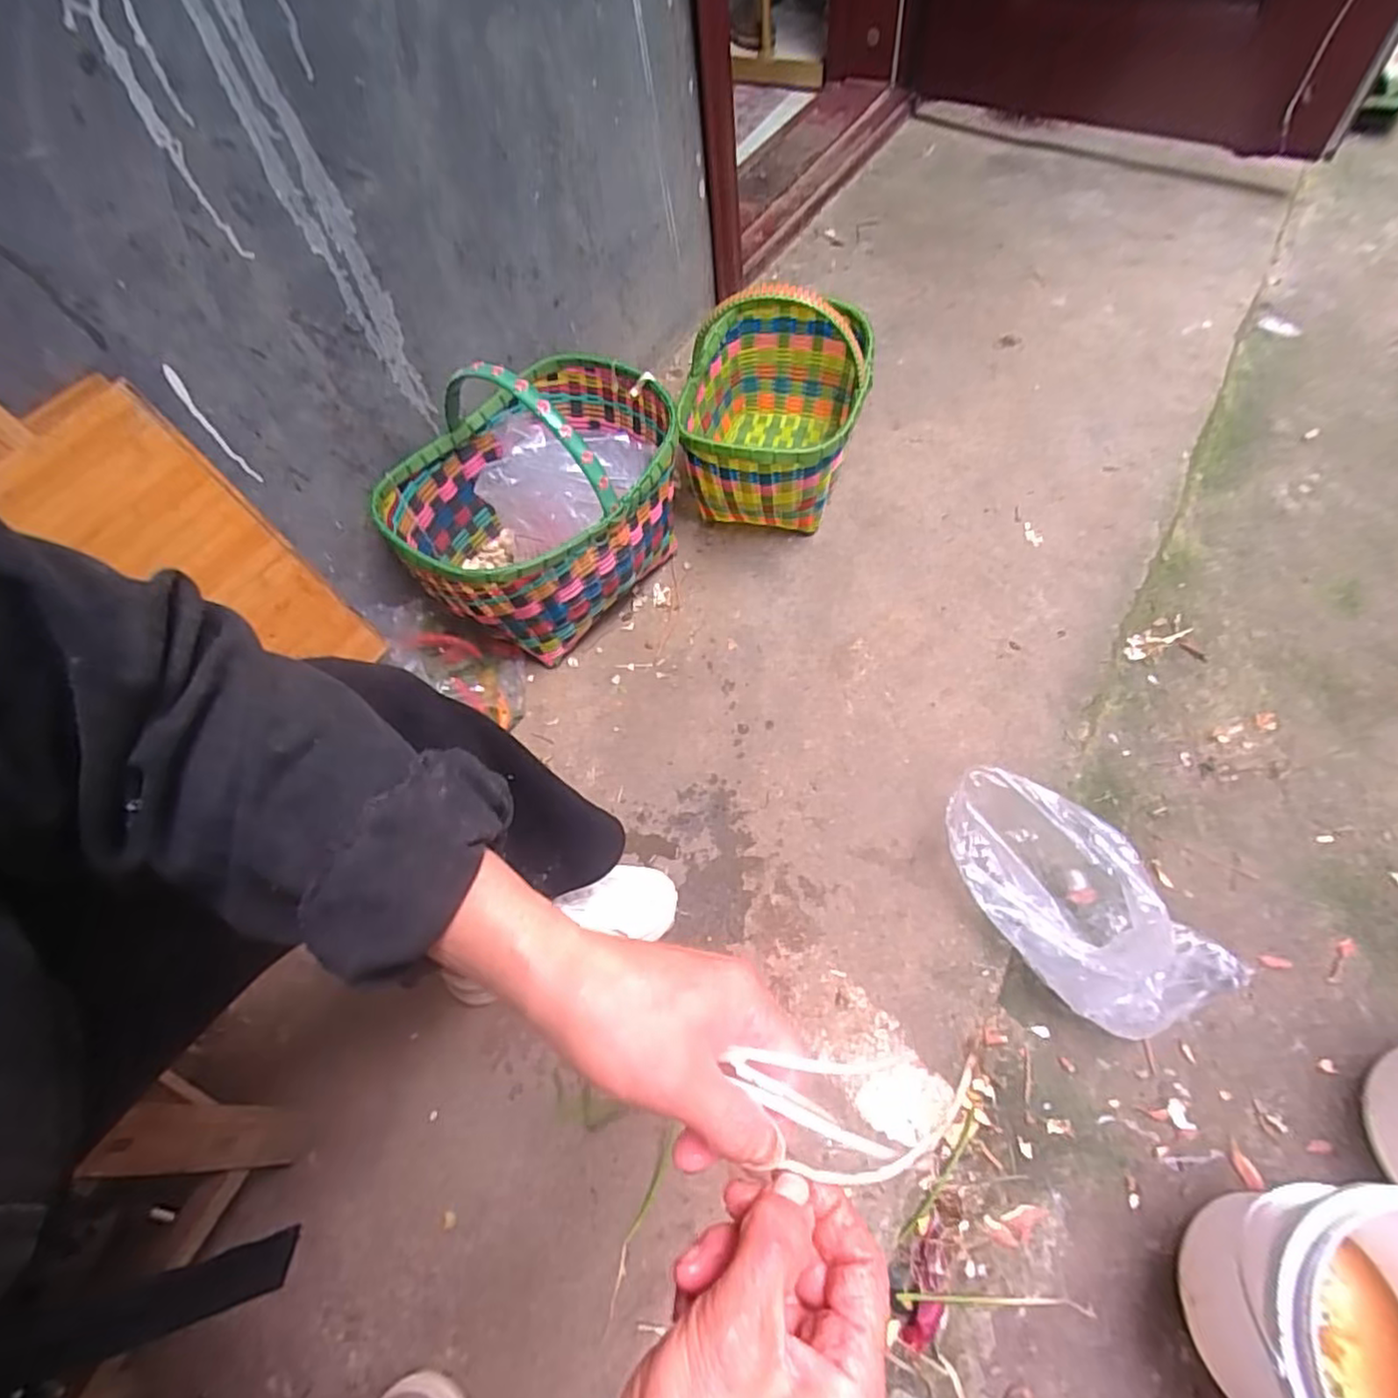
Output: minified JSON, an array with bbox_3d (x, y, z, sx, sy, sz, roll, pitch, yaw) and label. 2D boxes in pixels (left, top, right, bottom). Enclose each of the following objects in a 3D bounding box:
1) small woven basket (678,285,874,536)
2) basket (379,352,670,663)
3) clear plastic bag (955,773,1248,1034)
[{"bbox_3d":[0.119,-0.434,1.055,0.255,0.227,0.350,14,62,13],"label":"small woven basket"},{"bbox_3d":[-0.216,-0.279,0.936,0.297,0.341,0.406,28,66,21],"label":"basket"},{"bbox_3d":[0.404,0.218,0.712,0.326,0.174,0.169,36,70,24],"label":"clear plastic bag"}]

